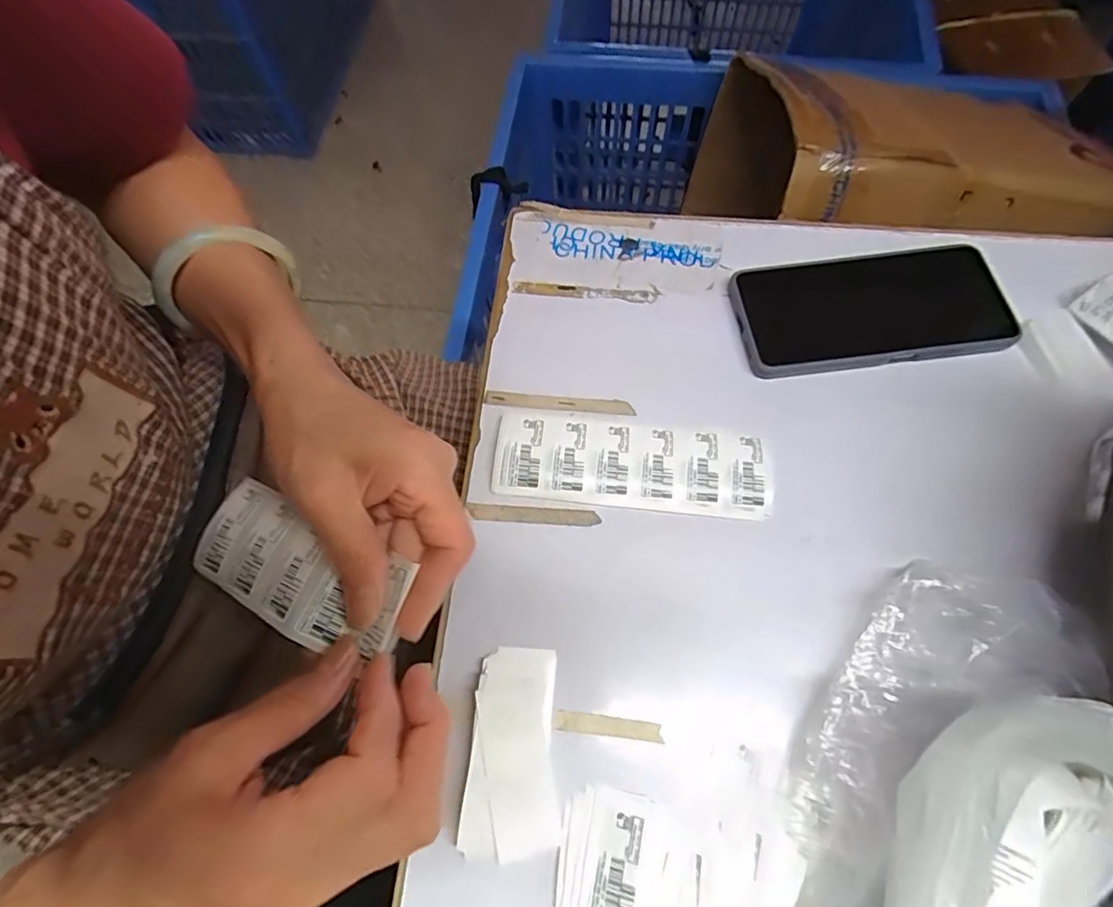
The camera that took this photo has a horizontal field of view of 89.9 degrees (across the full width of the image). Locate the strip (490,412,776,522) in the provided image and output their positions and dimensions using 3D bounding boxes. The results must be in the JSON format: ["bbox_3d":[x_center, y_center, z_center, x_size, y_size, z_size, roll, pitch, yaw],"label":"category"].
[{"bbox_3d":[0.043,0.007,0.323,0.158,0.008,0.051,6,76,4],"label":"strip"}]

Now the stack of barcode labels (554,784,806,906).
[{"bbox_3d":[0.048,0.202,0.236,0.099,0.018,0.090,9,68,5],"label":"stack of barcode labels"}]

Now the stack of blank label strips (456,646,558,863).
[{"bbox_3d":[-0.019,0.141,0.266,0.043,0.014,0.090,5,67,4],"label":"stack of blank label strips"}]

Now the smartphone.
[{"bbox_3d":[0.201,-0.095,0.359,0.169,0.012,0.079,-7,67,-1],"label":"smartphone"}]

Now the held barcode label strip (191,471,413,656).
[{"bbox_3d":[-0.116,0.051,0.247,0.119,0.008,0.049,20,77,25],"label":"held barcode label strip"}]

